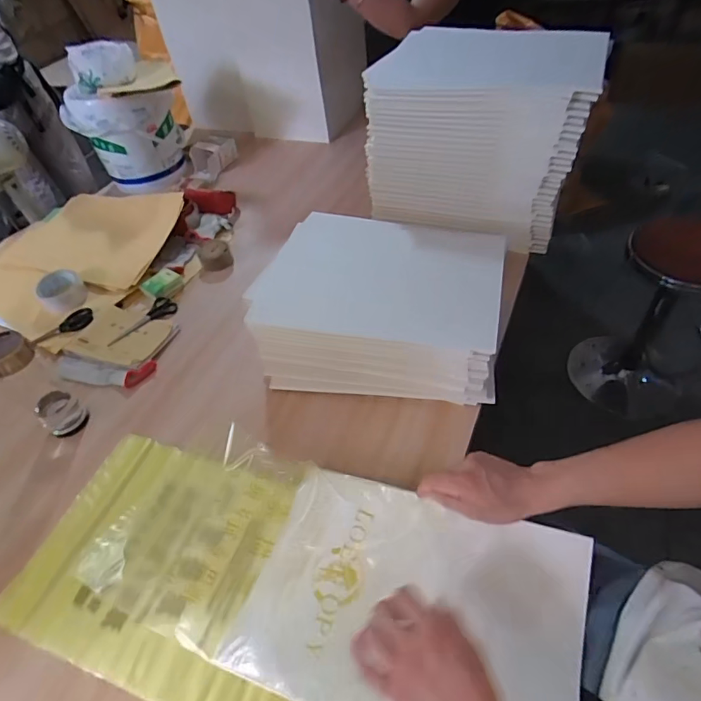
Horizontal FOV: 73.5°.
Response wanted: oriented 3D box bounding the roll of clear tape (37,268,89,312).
[{"bbox_3d":[-0.617,-0.129,1.004,0.086,0.053,0.086,-4,48,4],"label":"roll of clear tape"}]

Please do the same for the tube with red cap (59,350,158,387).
[{"bbox_3d":[-0.464,0.036,0.881,0.194,0.020,0.060,2,49,9],"label":"tube with red cap"}]

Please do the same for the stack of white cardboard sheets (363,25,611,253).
[{"bbox_3d":[0.265,-0.446,1.020,0.419,0.347,0.294,10,50,16],"label":"stack of white cardboard sheets"}]

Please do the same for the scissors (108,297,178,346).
[{"bbox_3d":[-0.422,-0.056,0.962,0.058,0.012,0.150,22,54,24],"label":"scissors"}]

